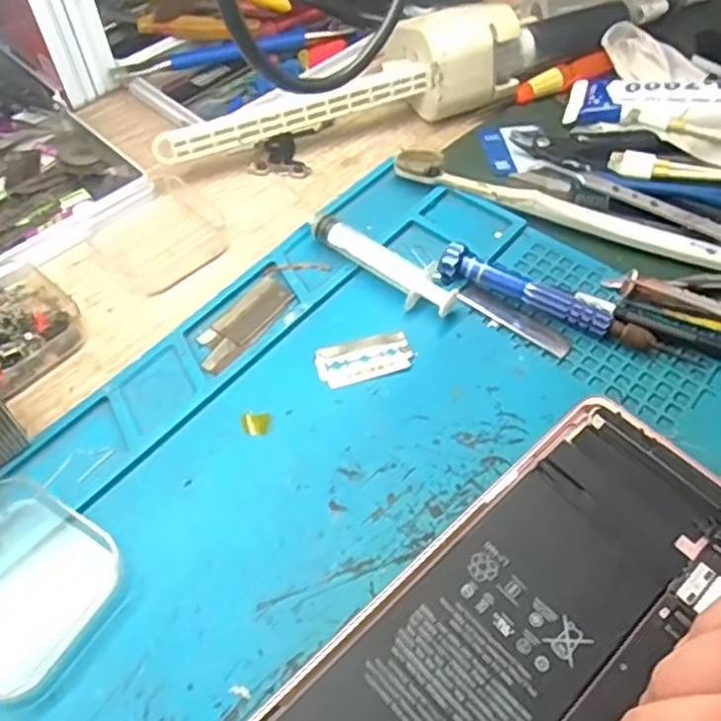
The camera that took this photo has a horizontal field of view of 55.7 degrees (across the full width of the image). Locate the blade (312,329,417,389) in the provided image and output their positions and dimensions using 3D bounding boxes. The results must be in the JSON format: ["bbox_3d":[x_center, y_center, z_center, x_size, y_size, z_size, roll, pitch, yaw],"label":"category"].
[{"bbox_3d":[0.002,-0.002,0.306,0.043,0.004,0.022,-16,55,-11],"label":"blade"}]

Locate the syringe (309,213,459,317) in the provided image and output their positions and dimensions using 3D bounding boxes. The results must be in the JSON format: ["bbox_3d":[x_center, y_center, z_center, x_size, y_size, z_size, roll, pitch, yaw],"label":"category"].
[{"bbox_3d":[0.011,-0.048,0.331,0.082,0.016,0.019,34,61,23],"label":"syringe"}]

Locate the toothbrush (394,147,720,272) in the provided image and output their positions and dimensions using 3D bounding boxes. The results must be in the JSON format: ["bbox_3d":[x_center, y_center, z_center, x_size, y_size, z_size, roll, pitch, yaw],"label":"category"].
[{"bbox_3d":[0.104,-0.078,0.352,0.180,0.014,0.017,21,57,15],"label":"toothbrush"}]

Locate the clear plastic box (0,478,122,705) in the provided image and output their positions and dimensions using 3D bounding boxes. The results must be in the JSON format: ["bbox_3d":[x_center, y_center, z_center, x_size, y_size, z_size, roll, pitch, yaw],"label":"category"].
[{"bbox_3d":[-0.128,0.078,0.246,0.070,0.013,0.064,25,58,18],"label":"clear plastic box"}]

